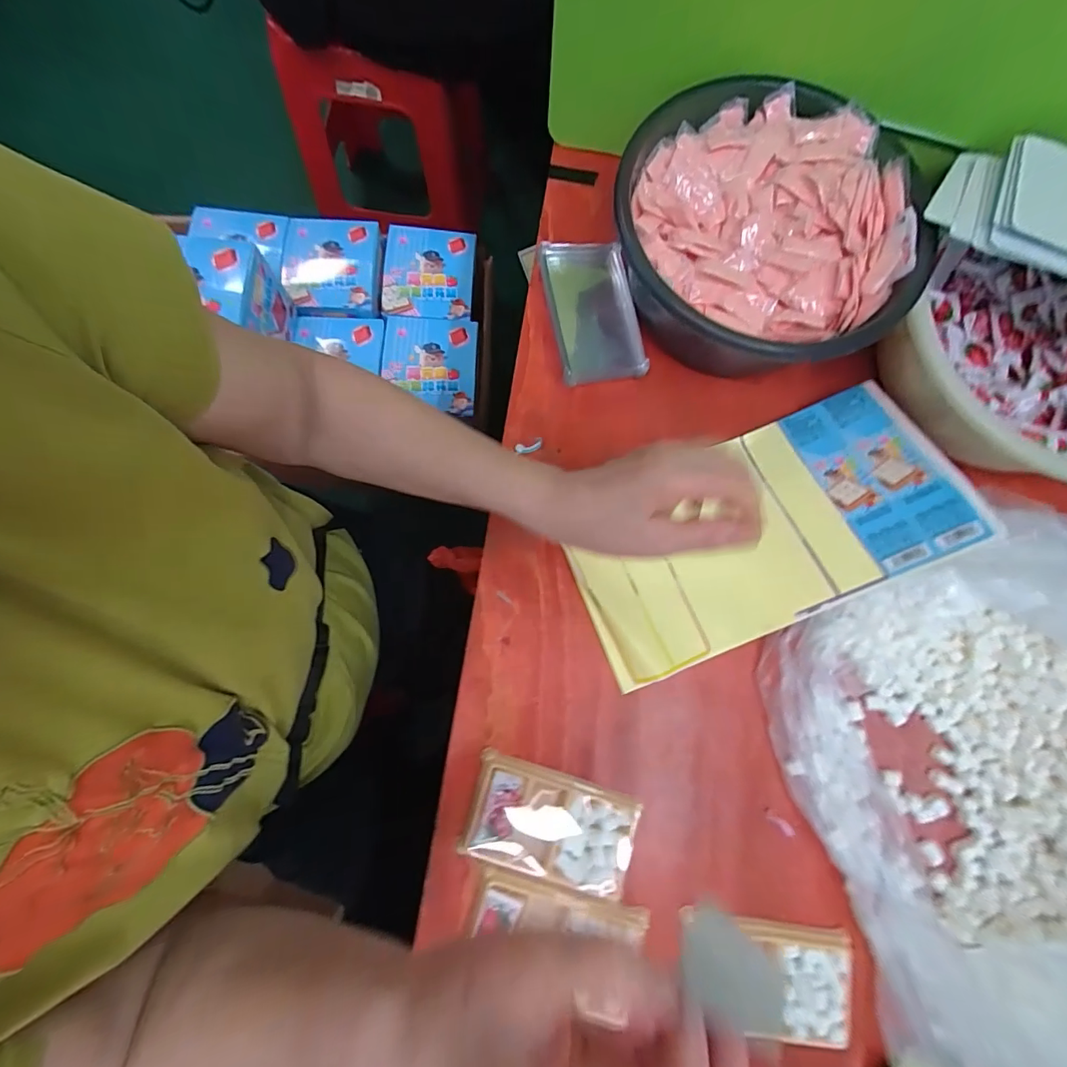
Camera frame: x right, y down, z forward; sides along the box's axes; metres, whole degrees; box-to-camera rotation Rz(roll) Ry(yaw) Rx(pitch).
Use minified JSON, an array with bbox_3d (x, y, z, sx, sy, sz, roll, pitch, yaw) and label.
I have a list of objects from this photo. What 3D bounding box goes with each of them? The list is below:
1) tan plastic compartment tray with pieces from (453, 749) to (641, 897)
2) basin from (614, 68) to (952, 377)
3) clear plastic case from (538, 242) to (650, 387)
[{"bbox_3d":[0.014,0.234,0.368,0.133,0.016,0.074,16,80,2],"label":"tan plastic compartment tray with pieces"},{"bbox_3d":[0.206,-0.263,0.424,0.241,0.095,0.257,0,80,-1],"label":"basin"},{"bbox_3d":[0.062,-0.214,0.445,0.089,0.027,0.135,-11,80,-3],"label":"clear plastic case"}]

